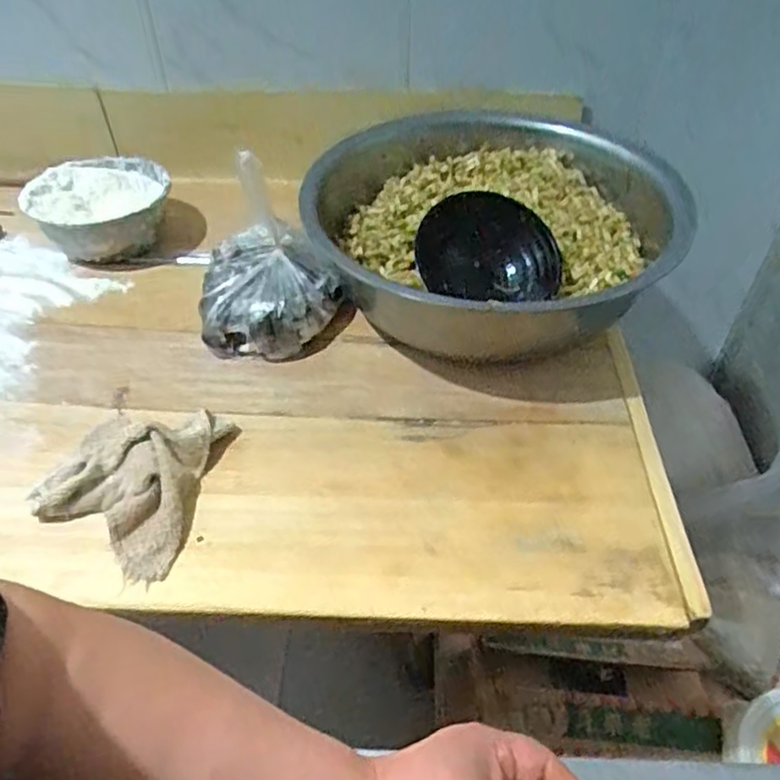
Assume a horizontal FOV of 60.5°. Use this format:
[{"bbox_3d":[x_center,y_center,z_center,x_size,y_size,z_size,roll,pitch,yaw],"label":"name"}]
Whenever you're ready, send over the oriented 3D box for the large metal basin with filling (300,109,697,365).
[{"bbox_3d":[0.142,-0.236,0.906,0.460,0.170,0.392,27,52,23],"label":"large metal basin with filling"}]

